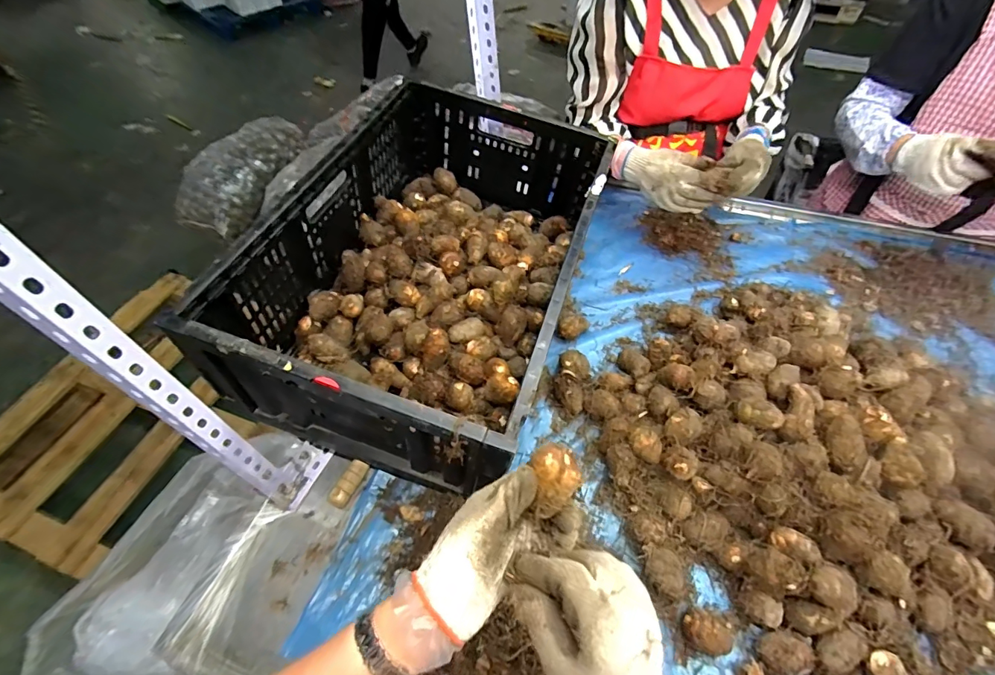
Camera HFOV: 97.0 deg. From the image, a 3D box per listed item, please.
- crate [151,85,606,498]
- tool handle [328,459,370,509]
[{"bbox_3d":[-0.082,-0.130,0.688,0.409,0.234,0.611,15,55,12],"label":"crate"},{"bbox_3d":[-0.210,0.205,0.619,0.022,0.027,0.066,21,57,16],"label":"tool handle"}]

